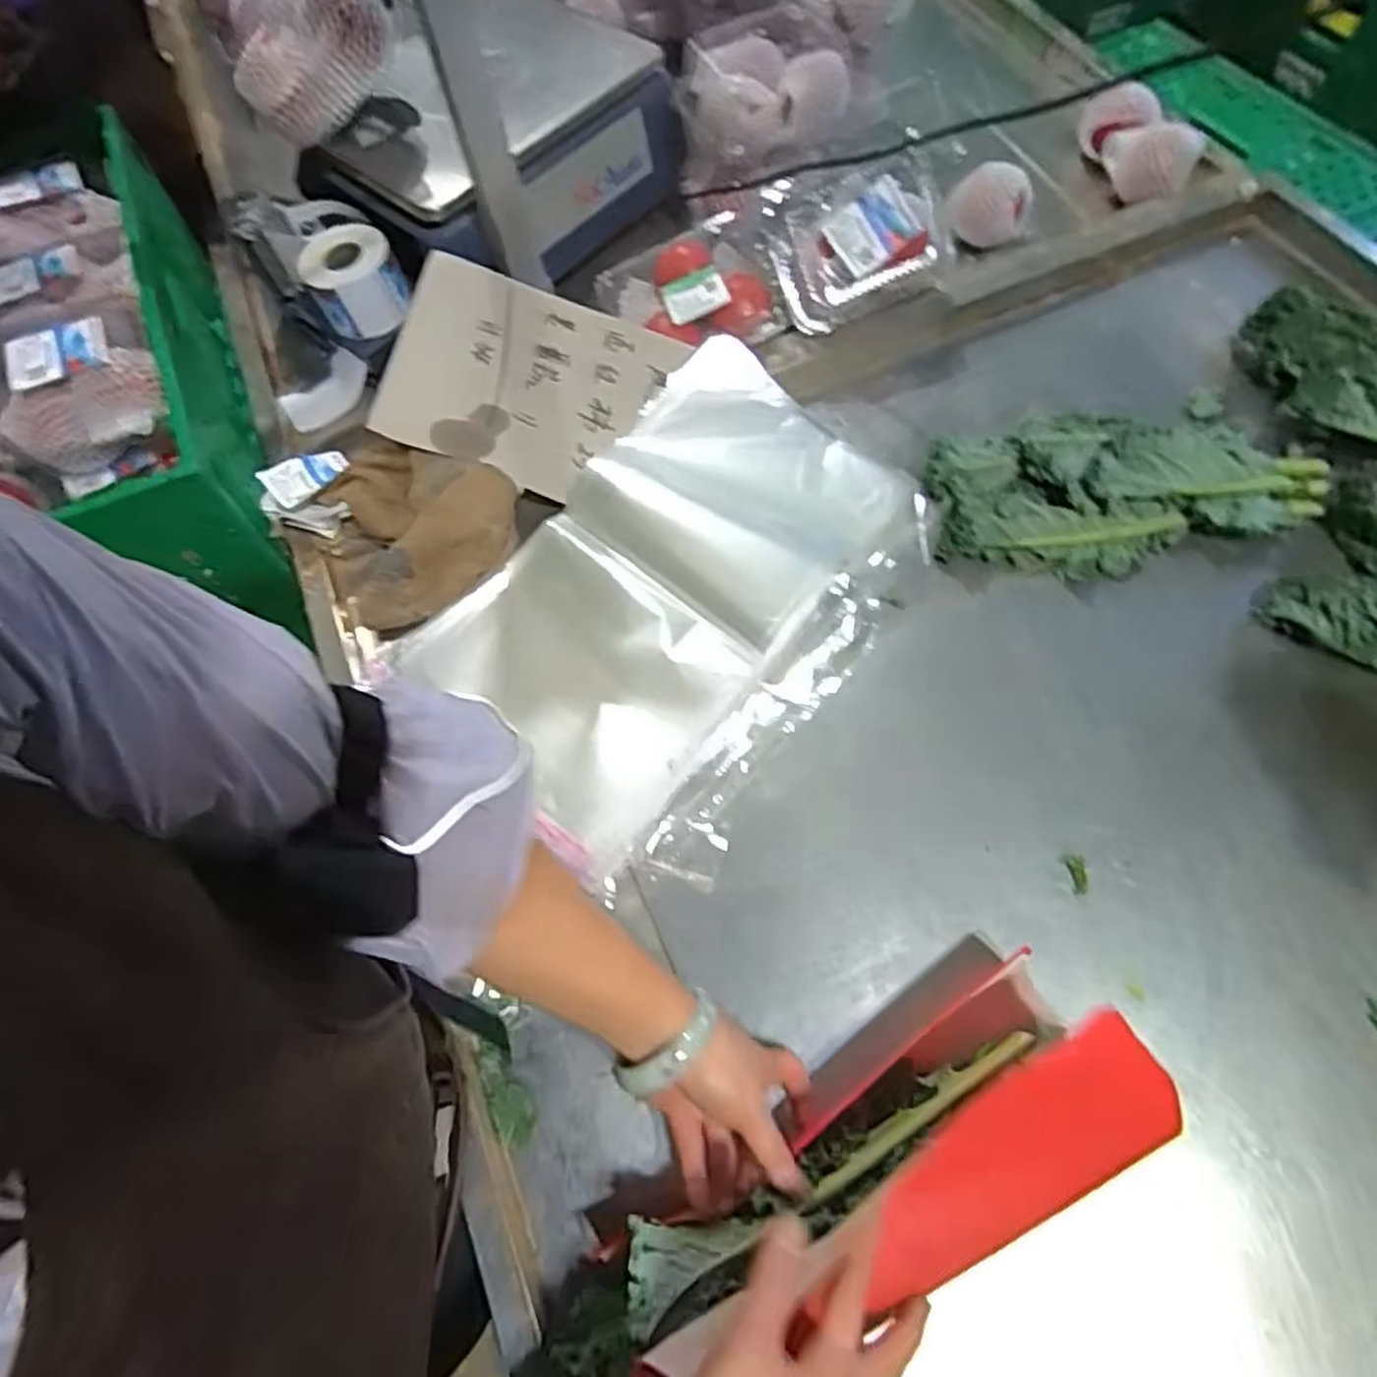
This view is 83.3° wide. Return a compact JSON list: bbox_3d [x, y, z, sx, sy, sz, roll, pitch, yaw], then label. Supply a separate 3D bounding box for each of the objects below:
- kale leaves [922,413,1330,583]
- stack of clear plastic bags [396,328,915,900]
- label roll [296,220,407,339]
[{"bbox_3d":[0.397,-0.193,0.704,0.344,0.056,0.173,-1,64,4],"label":"kale leaves"},{"bbox_3d":[-0.005,-0.085,0.690,0.305,0.033,0.461,37,73,14],"label":"stack of clear plastic bags"},{"bbox_3d":[-0.351,-0.428,0.812,0.095,0.062,0.102,-2,64,3],"label":"label roll"}]

